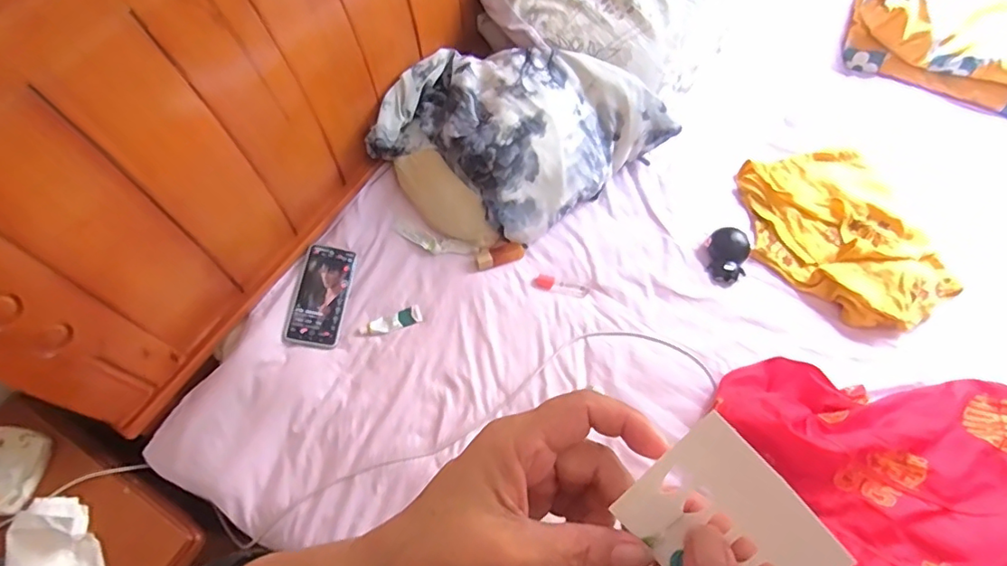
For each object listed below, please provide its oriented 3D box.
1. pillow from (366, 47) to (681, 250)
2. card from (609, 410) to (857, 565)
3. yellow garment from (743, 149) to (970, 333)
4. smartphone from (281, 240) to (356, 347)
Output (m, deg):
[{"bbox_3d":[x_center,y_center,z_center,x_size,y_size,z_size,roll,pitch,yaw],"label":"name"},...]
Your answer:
[{"bbox_3d":[0.019,-0.259,0.931,0.407,0.130,0.319,-38,70,-17],"label":"pillow"},{"bbox_3d":[0.083,0.093,0.208,0.063,0.006,0.061,48,117,27],"label":"card"},{"bbox_3d":[0.563,-0.083,0.910,0.284,0.043,0.346,-17,66,-9],"label":"yellow garment"},{"bbox_3d":[-0.281,0.018,0.847,0.079,0.007,0.162,12,65,-13],"label":"smartphone"}]

